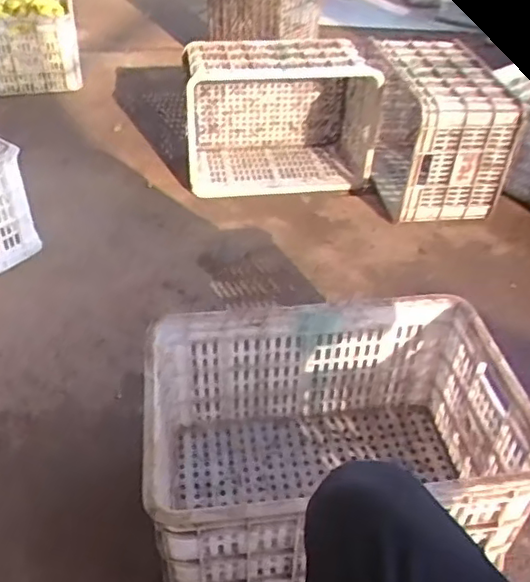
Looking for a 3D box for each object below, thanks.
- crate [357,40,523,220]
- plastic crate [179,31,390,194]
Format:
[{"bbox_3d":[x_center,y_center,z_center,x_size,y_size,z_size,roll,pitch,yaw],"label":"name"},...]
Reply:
[{"bbox_3d":[0.450,-0.445,1.707,0.263,0.350,0.460,-4,41,-10],"label":"crate"},{"bbox_3d":[0.042,-0.491,1.732,0.513,0.340,0.276,-4,41,-11],"label":"plastic crate"}]

